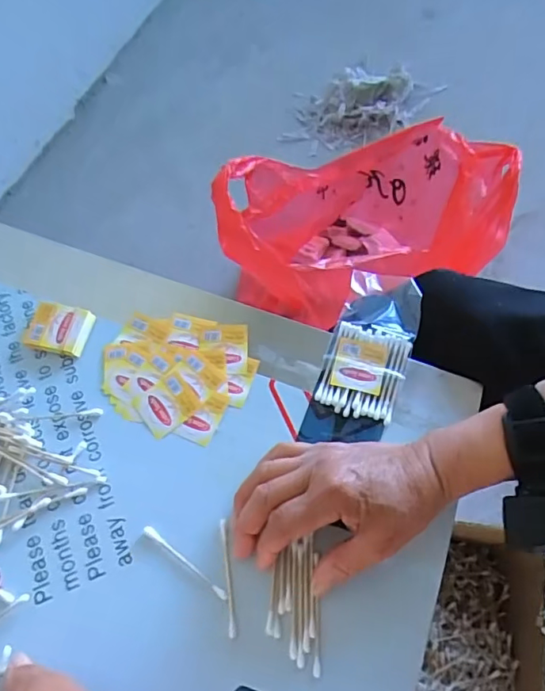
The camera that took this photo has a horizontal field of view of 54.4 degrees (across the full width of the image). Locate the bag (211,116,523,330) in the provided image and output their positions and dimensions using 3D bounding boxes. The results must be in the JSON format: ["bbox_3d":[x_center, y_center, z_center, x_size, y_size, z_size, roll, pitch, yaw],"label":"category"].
[{"bbox_3d":[0.124,-0.194,0.854,0.415,0.273,0.284,-10,63,-4],"label":"bag"}]

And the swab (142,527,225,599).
[{"bbox_3d":[-0.060,0.148,0.364,0.072,0.004,0.006,34,68,16],"label":"swab"}]

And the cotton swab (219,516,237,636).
[{"bbox_3d":[-0.030,0.155,0.359,0.005,0.004,0.073,-7,63,-3],"label":"cotton swab"}]

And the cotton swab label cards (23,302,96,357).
[{"bbox_3d":[-0.178,-0.014,0.442,0.048,0.017,0.040,9,63,5],"label":"cotton swab label cards"}]

